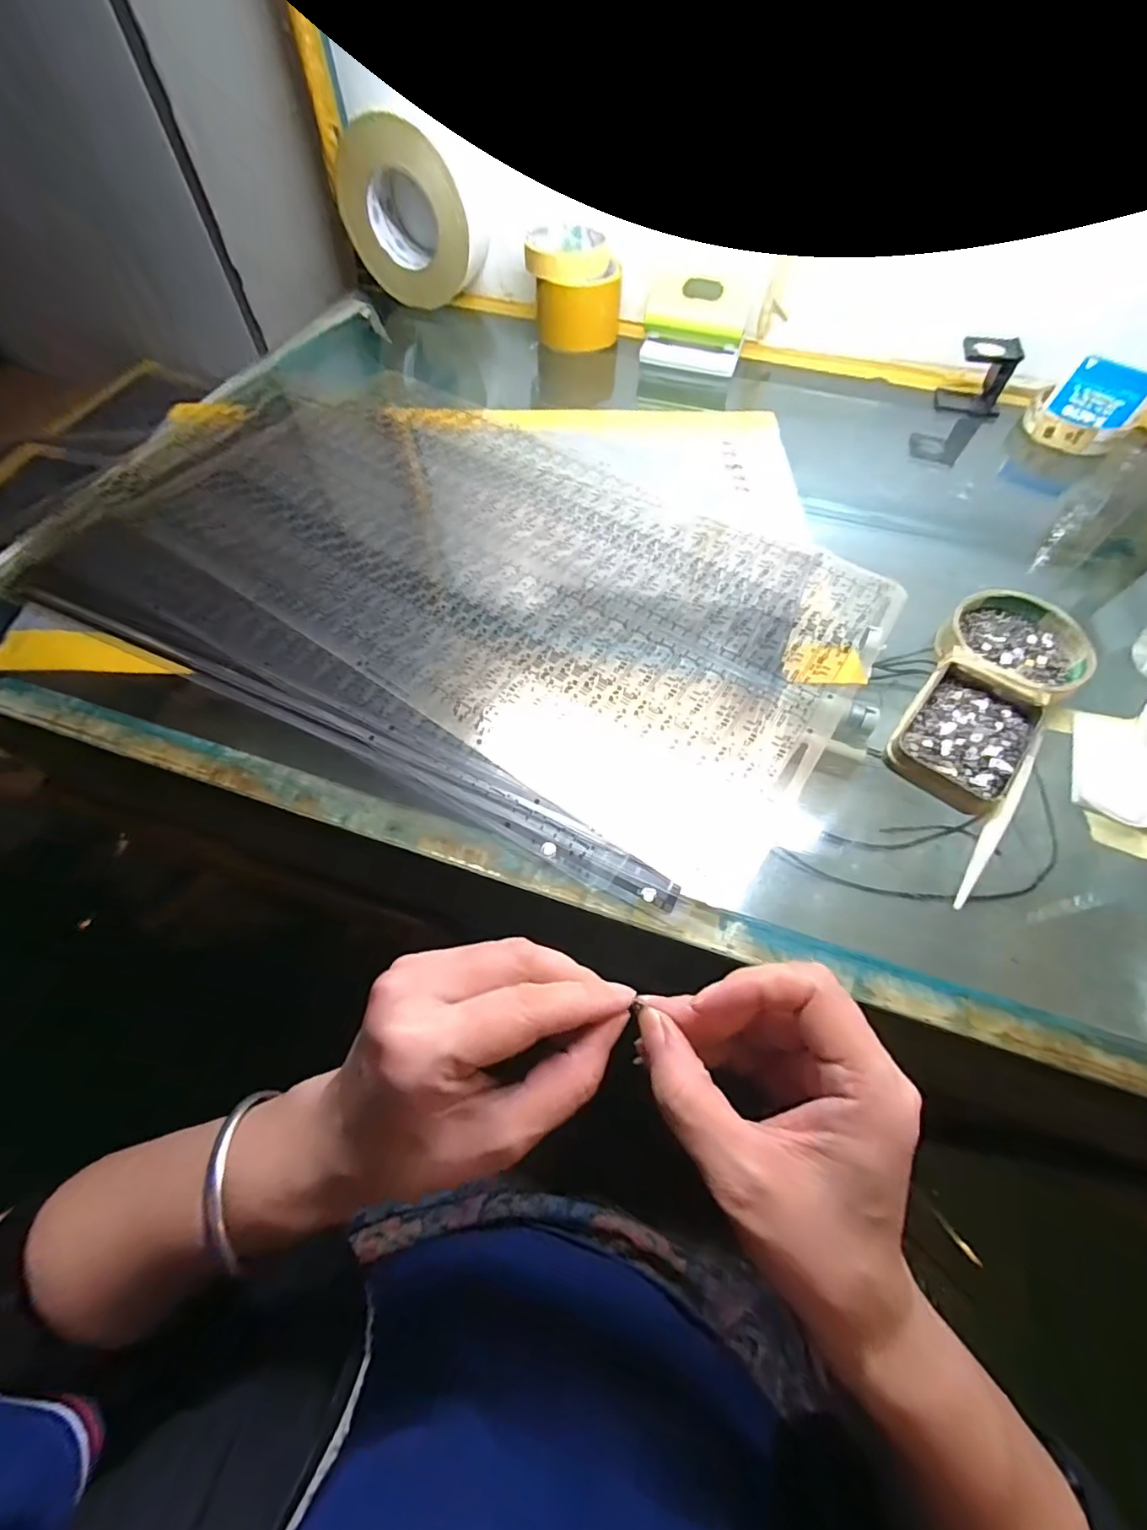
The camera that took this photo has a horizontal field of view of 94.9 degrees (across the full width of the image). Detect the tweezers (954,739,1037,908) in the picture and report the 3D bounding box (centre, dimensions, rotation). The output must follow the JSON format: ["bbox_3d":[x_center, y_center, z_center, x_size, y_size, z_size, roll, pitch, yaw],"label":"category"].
[{"bbox_3d":[0.231,0.029,0.285,0.008,0.009,0.123,38,66,19],"label":"tweezers"}]

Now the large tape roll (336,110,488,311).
[{"bbox_3d":[-0.163,-0.565,0.544,0.135,0.122,0.068,18,61,9],"label":"large tape roll"}]

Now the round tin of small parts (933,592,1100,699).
[{"bbox_3d":[0.283,-0.077,0.335,0.081,0.016,0.077,1,60,-1],"label":"round tin of small parts"}]

